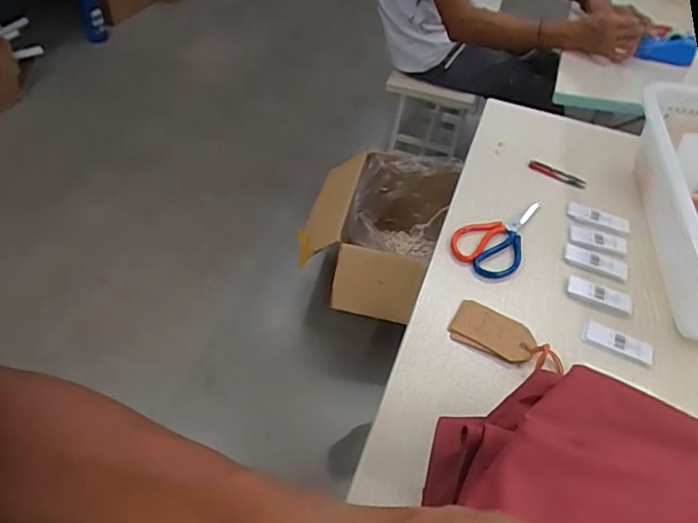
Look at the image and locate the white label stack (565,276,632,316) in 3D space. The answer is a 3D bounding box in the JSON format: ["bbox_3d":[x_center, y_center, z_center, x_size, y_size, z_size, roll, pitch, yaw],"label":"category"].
[{"bbox_3d":[0.351,0.045,0.702,0.089,0.005,0.038,18,51,10],"label":"white label stack"}]

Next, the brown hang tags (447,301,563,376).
[{"bbox_3d":[0.205,0.096,0.649,0.138,0.015,0.067,22,52,18],"label":"brown hang tags"}]

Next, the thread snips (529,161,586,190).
[{"bbox_3d":[0.359,-0.151,0.869,0.098,0.007,0.021,27,53,19],"label":"thread snips"}]

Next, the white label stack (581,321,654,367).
[{"bbox_3d":[0.349,0.105,0.652,0.090,0.004,0.036,21,51,13],"label":"white label stack"}]

